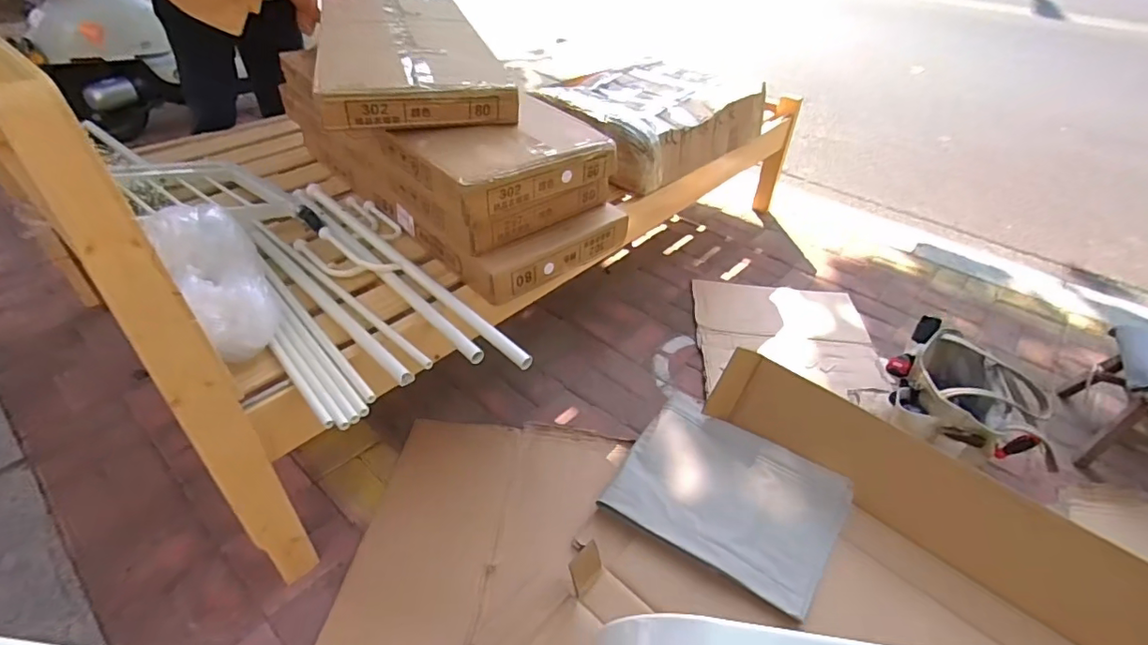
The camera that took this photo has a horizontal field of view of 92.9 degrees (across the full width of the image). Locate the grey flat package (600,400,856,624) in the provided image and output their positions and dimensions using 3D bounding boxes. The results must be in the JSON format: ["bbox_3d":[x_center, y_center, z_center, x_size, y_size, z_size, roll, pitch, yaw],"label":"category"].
[{"bbox_3d":[0.329,0.355,1.154,0.425,0.044,0.335,25,44,25],"label":"grey flat package"}]

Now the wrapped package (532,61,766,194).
[{"bbox_3d":[0.226,-0.630,1.667,0.431,0.178,0.701,29,46,29],"label":"wrapped package"}]

